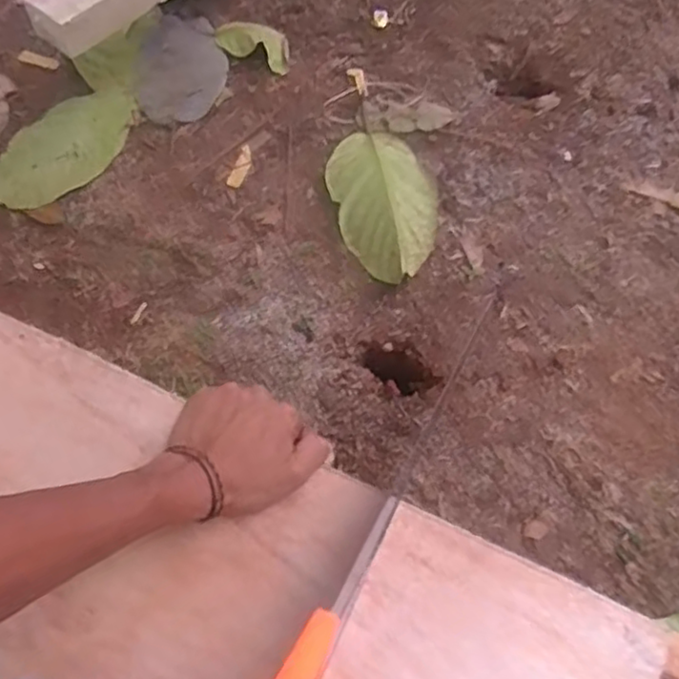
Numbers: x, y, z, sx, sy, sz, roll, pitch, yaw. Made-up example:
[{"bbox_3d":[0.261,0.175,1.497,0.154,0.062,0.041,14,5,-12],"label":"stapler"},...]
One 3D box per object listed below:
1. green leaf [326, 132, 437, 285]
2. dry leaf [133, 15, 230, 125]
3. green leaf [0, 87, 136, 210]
[{"bbox_3d":[0.050,-0.145,0.717,0.109,0.031,0.182,-15,68,-5],"label":"green leaf"},{"bbox_3d":[-0.183,-0.317,0.808,0.103,0.021,0.156,3,68,2],"label":"dry leaf"},{"bbox_3d":[-0.303,-0.212,0.761,0.178,0.017,0.101,-33,71,-12],"label":"green leaf"}]

